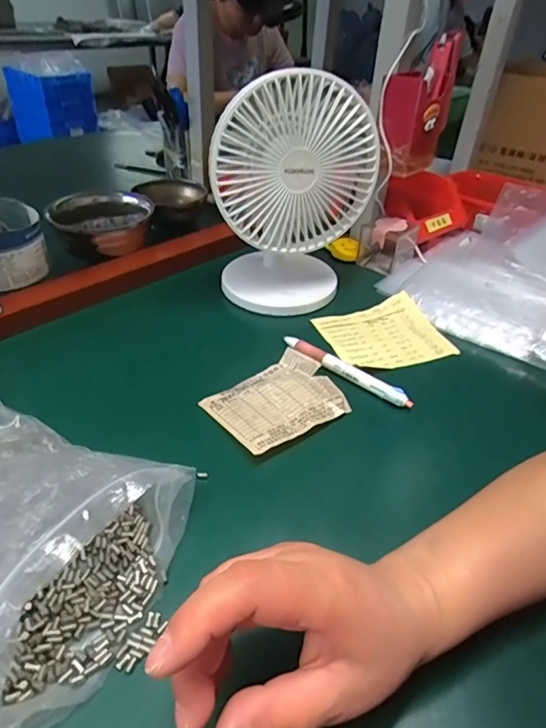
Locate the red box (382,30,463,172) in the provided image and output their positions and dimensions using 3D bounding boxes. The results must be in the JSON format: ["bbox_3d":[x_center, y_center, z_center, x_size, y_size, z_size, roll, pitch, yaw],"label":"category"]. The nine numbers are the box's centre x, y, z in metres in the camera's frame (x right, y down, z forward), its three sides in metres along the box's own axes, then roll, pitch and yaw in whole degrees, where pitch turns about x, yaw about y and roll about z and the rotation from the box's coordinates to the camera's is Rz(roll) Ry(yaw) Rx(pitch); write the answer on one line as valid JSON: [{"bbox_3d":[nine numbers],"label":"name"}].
[{"bbox_3d":[0.166,-0.299,0.570,0.055,0.136,0.092,27,45,35],"label":"red box"}]

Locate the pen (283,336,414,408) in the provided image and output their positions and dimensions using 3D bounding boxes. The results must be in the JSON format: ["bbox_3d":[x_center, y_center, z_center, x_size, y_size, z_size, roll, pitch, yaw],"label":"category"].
[{"bbox_3d":[0.066,0.002,0.455,0.140,0.008,0.014,32,46,31],"label":"pen"}]

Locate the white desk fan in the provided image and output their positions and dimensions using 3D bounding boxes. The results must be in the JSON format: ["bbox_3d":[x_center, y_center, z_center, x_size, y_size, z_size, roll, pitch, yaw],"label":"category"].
[{"bbox_3d":[0.024,-0.175,0.517,0.157,0.214,0.106,6,38,3],"label":"white desk fan"}]

